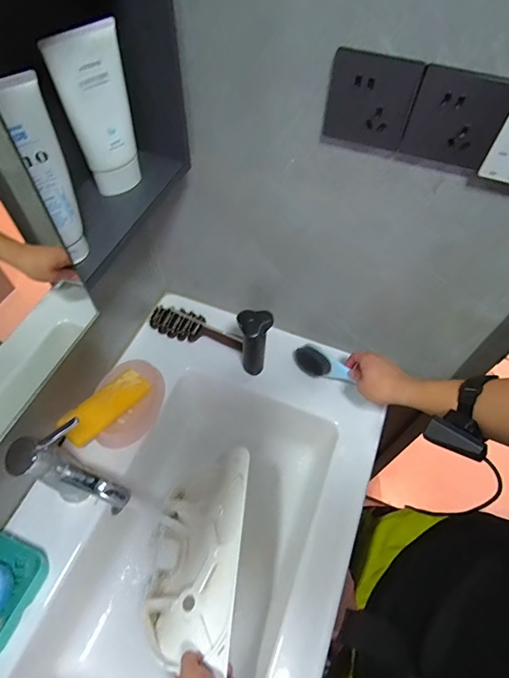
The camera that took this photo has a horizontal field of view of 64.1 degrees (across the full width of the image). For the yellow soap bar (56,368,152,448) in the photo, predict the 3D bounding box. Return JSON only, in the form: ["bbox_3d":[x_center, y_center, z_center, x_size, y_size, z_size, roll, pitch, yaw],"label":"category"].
[{"bbox_3d":[-0.244,0.110,0.670,0.059,0.026,0.149,42,56,3],"label":"yellow soap bar"}]

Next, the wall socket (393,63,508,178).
[{"bbox_3d":[0.203,-0.218,0.416,0.086,0.099,0.013,21,56,12],"label":"wall socket"}]

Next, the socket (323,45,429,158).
[{"bbox_3d":[0.120,-0.246,0.430,0.088,0.094,0.012,20,56,11],"label":"socket"}]

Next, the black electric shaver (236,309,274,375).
[{"bbox_3d":[-0.001,0.019,0.705,0.057,0.151,0.056,4,54,0],"label":"black electric shaver"}]

